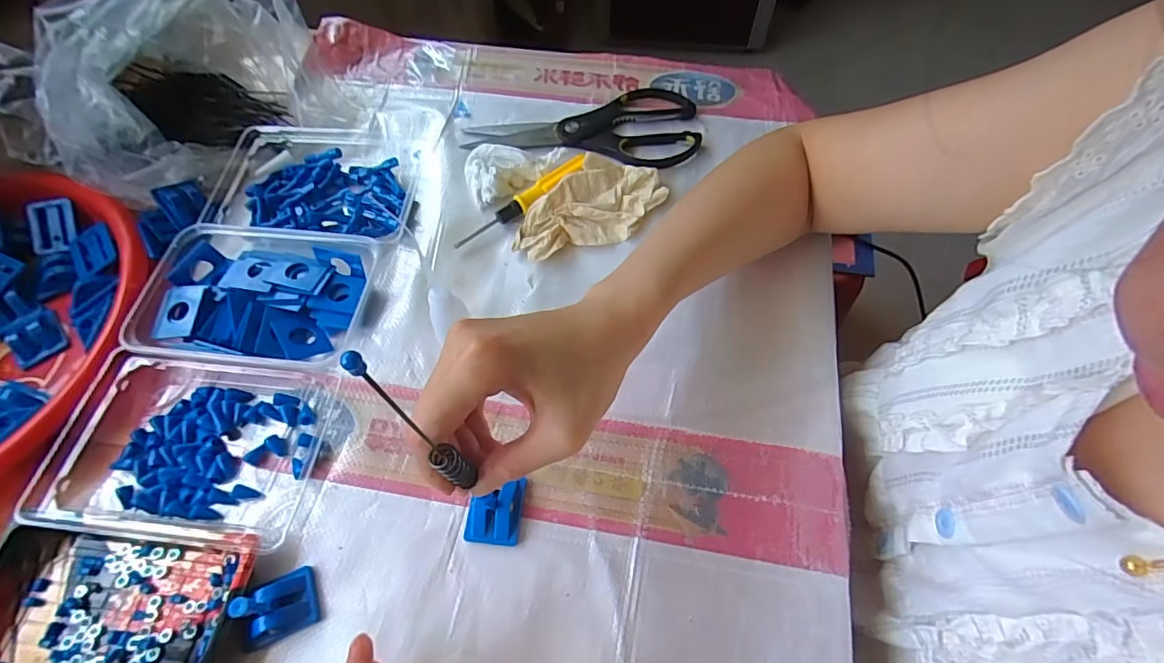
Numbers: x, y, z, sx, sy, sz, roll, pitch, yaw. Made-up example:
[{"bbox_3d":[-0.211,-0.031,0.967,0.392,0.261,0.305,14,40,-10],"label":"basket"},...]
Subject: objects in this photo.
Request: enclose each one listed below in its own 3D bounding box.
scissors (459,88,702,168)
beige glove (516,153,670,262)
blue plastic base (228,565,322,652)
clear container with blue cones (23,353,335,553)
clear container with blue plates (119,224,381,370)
[{"bbox_3d":[-0.001,-0.190,0.487,0.217,0.012,0.100,-3,62,1],"label":"scissors"},{"bbox_3d":[0.006,-0.103,0.430,0.126,0.025,0.073,-40,68,-17],"label":"beige glove"},{"bbox_3d":[-0.185,0.161,0.295,0.043,0.045,0.033,-24,64,-11],"label":"blue plastic base"},{"bbox_3d":[-0.271,0.076,0.346,0.173,0.033,0.114,3,62,4],"label":"clear container with blue cones"},{"bbox_3d":[-0.248,-0.025,0.394,0.153,0.035,0.112,4,63,4],"label":"clear container with blue plates"}]

